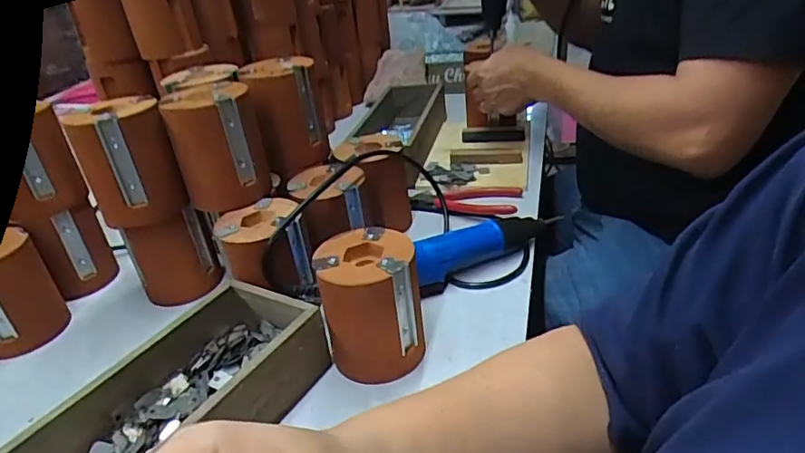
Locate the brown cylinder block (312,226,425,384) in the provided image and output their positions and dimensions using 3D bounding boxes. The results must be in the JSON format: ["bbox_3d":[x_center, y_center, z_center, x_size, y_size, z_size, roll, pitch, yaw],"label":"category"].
[{"bbox_3d":[-0.025,0.064,0.437,0.077,0.099,0.074,-11,31,-10],"label":"brown cylinder block"}]

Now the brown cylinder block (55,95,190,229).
[{"bbox_3d":[-0.252,-0.061,0.496,0.076,0.101,0.072,-19,33,-23],"label":"brown cylinder block"}]

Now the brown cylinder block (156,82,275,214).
[{"bbox_3d":[-0.173,-0.076,0.509,0.077,0.101,0.067,-14,31,-14],"label":"brown cylinder block"}]

